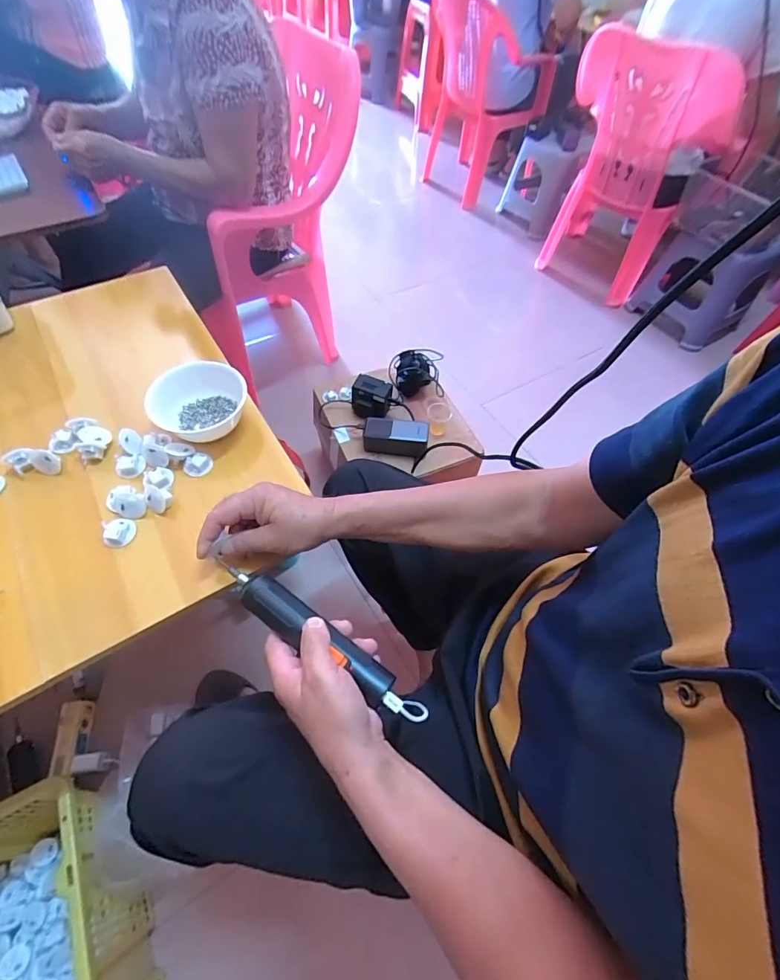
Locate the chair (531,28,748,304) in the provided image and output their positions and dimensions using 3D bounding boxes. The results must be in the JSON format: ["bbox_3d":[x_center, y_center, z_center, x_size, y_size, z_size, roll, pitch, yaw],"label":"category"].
[{"bbox_3d":[0.811,-1.051,1.424,0.479,0.629,0.504,31,61,16],"label":"chair"}]

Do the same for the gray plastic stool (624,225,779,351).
[{"bbox_3d":[1.034,-0.694,1.422,0.237,0.314,0.286,-15,60,-13],"label":"gray plastic stool"}]

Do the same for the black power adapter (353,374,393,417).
[{"bbox_3d":[-0.039,-0.193,0.906,0.081,0.078,0.052,16,58,7],"label":"black power adapter"}]

